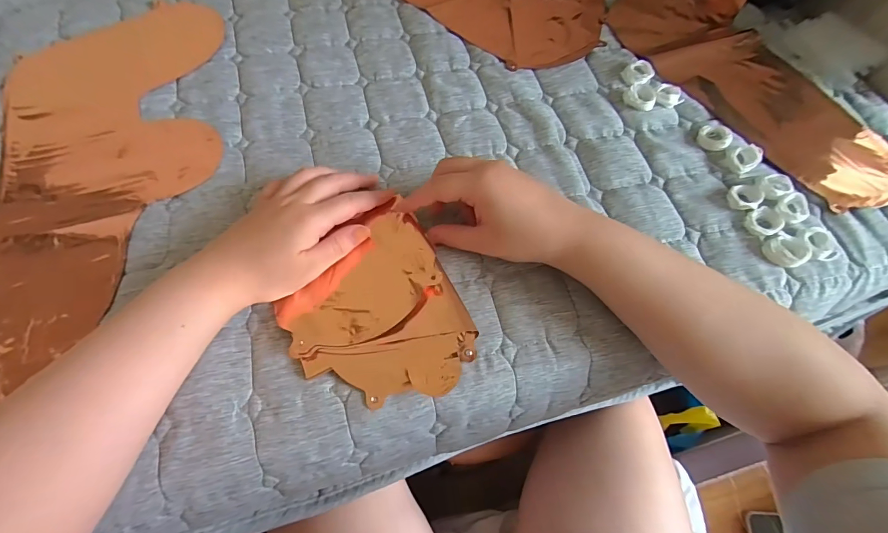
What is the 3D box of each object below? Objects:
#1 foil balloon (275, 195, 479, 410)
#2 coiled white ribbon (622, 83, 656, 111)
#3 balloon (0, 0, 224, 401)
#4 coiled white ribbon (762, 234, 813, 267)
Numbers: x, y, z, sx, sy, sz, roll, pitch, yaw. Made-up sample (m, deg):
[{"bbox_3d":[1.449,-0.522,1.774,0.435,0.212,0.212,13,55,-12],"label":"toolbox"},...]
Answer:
[{"bbox_3d":[-0.058,0.032,0.319,0.132,0.021,0.161,-24,68,-11],"label":"foil balloon"},{"bbox_3d":[0.213,-0.183,0.432,0.034,0.012,0.028,29,68,12],"label":"coiled white ribbon"},{"bbox_3d":[-0.323,-0.112,0.390,0.203,0.010,0.401,-15,67,-7],"label":"balloon"},{"bbox_3d":[0.305,-0.015,0.353,0.031,0.012,0.030,0,66,-1],"label":"coiled white ribbon"}]

